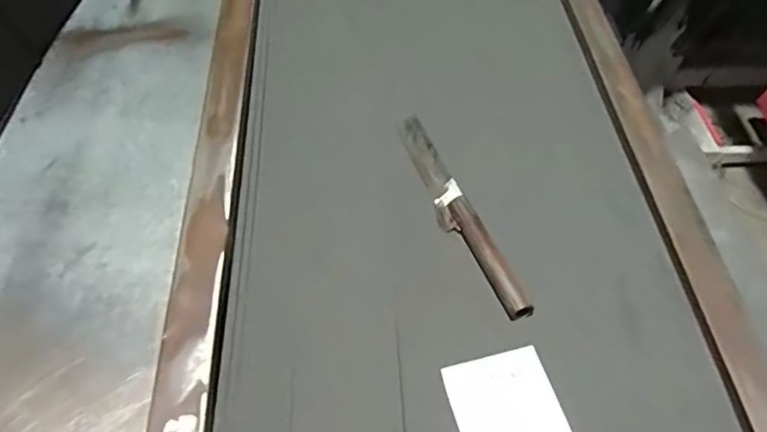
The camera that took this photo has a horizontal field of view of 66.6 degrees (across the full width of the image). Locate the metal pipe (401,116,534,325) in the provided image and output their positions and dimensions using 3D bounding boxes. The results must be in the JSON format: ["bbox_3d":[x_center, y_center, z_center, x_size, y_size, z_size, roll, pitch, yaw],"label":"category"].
[{"bbox_3d":[0.065,-0.005,0.519,0.031,0.016,0.226,-18,55,-15],"label":"metal pipe"}]

